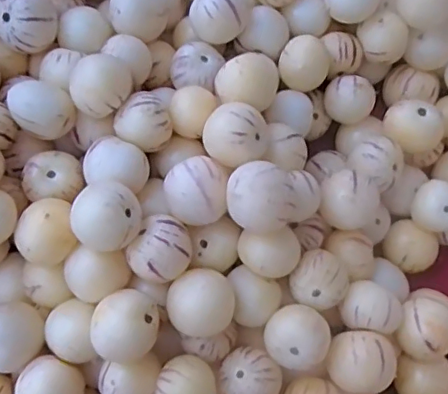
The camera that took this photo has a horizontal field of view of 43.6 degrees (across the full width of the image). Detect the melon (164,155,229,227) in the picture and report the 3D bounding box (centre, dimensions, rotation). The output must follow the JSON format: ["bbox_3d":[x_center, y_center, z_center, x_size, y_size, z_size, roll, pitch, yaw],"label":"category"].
[{"bbox_3d":[-0.022,-0.003,0.433,0.046,0.043,0.048,0,74,-2],"label":"melon"}]

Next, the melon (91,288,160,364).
[{"bbox_3d":[-0.071,0.095,0.411,0.046,0.040,0.048,1,73,-2],"label":"melon"}]

